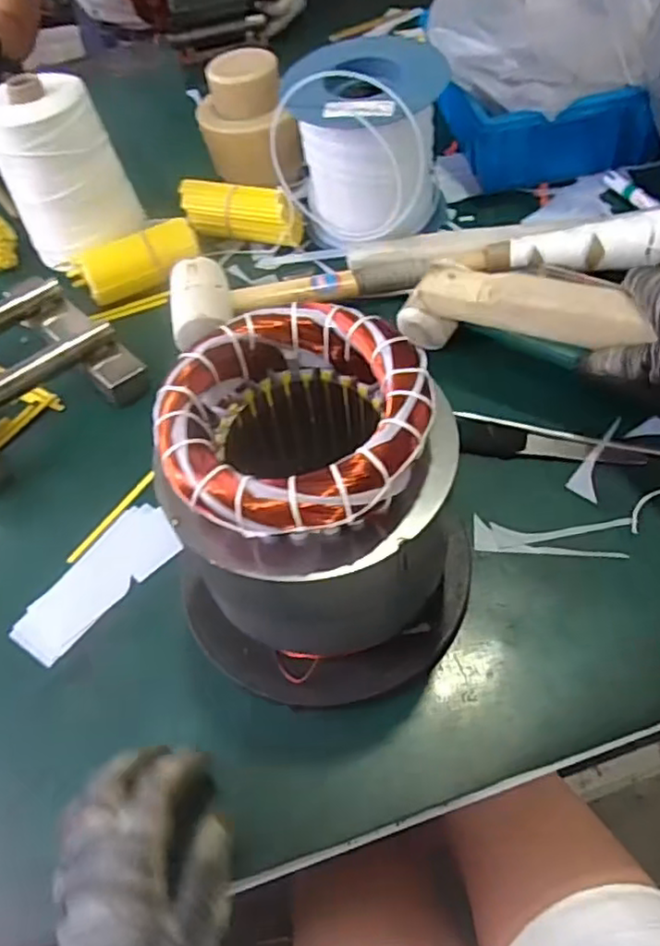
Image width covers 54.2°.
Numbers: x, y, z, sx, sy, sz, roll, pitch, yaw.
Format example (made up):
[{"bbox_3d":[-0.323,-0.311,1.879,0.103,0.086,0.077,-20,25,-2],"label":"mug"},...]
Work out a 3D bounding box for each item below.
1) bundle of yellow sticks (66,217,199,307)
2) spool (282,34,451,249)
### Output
[{"bbox_3d":[-0.194,-0.213,0.642,0.129,0.039,0.047,-25,56,-13],"label":"bundle of yellow sticks"},{"bbox_3d":[0.032,-0.306,0.623,0.154,0.152,0.125,2,54,6],"label":"spool"}]

